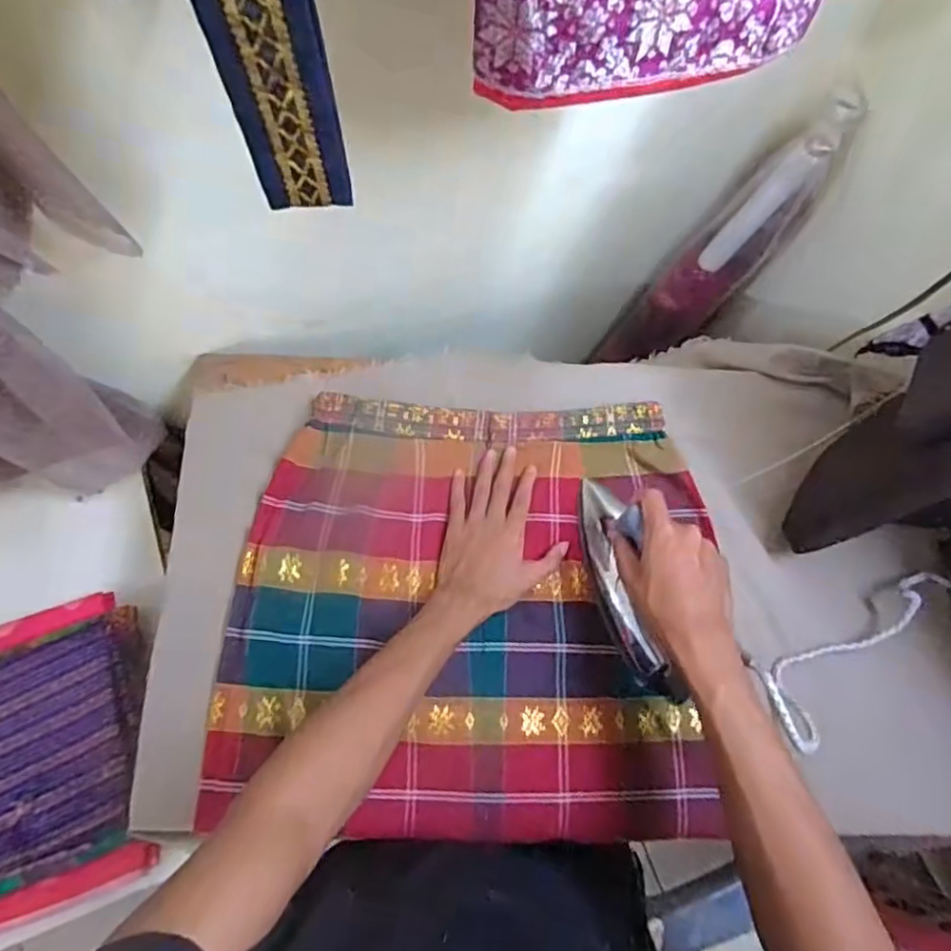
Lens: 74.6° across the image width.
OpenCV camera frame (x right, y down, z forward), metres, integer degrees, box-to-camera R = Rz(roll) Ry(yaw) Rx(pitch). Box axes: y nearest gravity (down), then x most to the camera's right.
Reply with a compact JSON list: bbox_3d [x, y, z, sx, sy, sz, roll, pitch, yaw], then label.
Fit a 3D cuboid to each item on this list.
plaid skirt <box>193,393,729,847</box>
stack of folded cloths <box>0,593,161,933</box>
[{"bbox_3d":[-0.007,0.122,0.610,0.445,0.025,0.406,4,71,-1],"label":"plaid skirt"},{"bbox_3d":[-0.486,0.298,0.651,0.293,0.059,0.302,-19,73,-9],"label":"stack of folded cloths"}]

